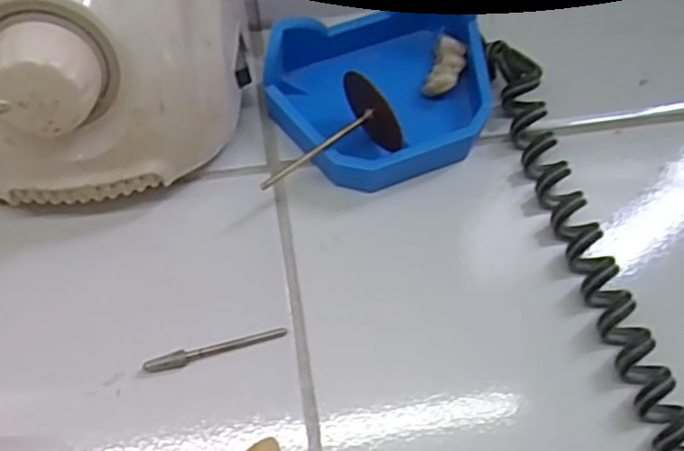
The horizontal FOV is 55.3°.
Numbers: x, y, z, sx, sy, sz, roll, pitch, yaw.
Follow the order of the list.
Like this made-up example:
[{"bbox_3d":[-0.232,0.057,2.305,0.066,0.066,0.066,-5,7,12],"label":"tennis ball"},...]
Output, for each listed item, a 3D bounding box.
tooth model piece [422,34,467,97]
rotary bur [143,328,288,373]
[{"bbox_3d":[0.039,-0.058,0.242,0.012,0.009,0.025,18,65,5],"label":"tooth model piece"},{"bbox_3d":[-0.039,0.038,0.202,0.043,0.006,0.004,-14,67,-10],"label":"rotary bur"}]

